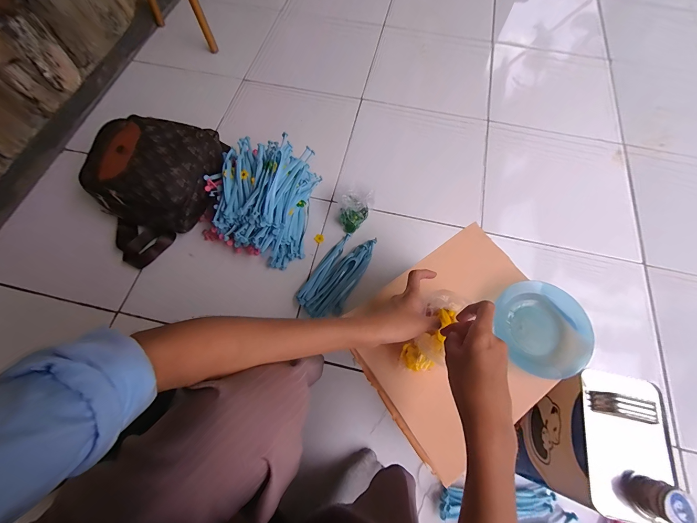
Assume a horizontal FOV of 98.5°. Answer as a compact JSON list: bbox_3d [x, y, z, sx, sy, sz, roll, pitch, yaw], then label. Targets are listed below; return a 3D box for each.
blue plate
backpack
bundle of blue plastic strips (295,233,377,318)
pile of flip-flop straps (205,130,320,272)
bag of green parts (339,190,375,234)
[{"bbox_3d":[0.274,0.093,0.422,0.114,0.022,0.129,-18,68,-8],"label":"blue plate"},{"bbox_3d":[-0.484,-0.190,0.721,0.263,0.149,0.353,19,68,8],"label":"backpack"},{"bbox_3d":[-0.026,0.028,0.710,0.103,0.039,0.222,29,69,11],"label":"bundle of blue plastic strips"},{"bbox_3d":[-0.217,-0.146,0.714,0.243,0.143,0.254,11,67,4],"label":"pile of flip-flop straps"},{"bbox_3d":[0.018,-0.134,0.754,0.075,0.071,0.107,14,67,6],"label":"bag of green parts"}]

